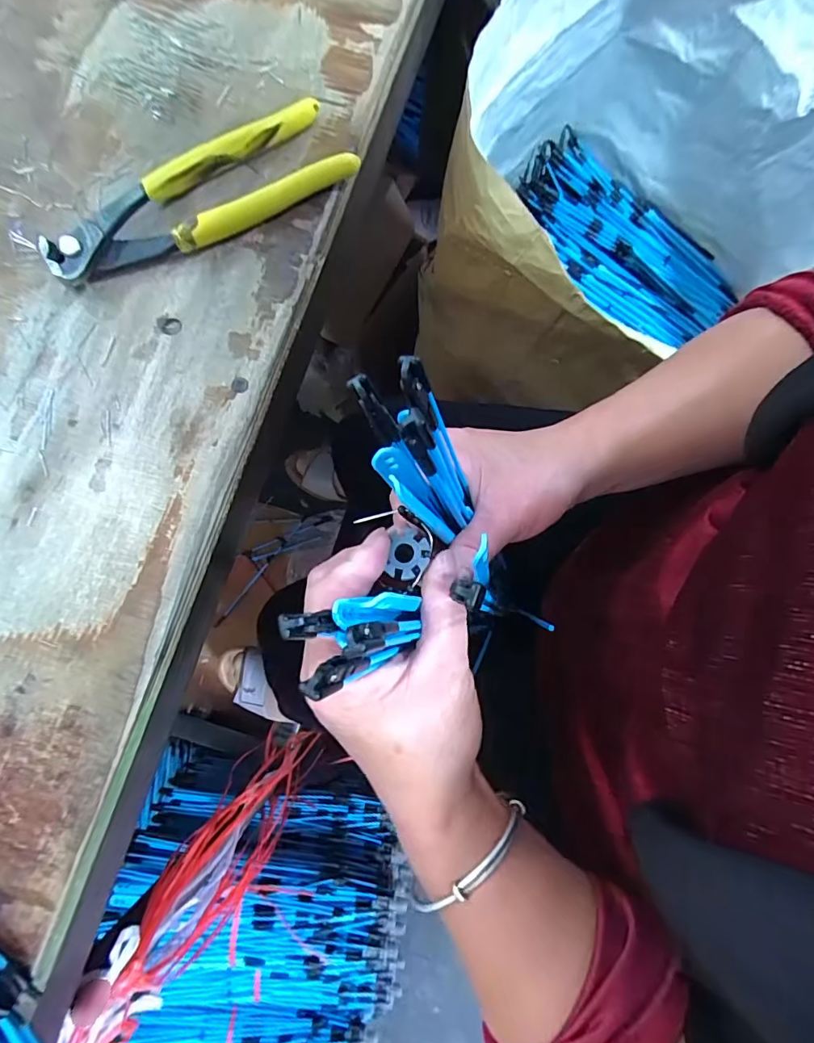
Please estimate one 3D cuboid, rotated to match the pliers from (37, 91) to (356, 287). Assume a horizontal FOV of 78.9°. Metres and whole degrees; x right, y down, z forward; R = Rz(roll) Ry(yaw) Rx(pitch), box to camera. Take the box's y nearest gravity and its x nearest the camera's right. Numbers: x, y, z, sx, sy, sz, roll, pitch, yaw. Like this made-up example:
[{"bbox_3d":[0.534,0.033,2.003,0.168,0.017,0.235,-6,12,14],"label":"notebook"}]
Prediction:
[{"bbox_3d":[-0.110,-0.172,0.260,0.161,0.013,0.050,-29,81,-6],"label":"pliers"}]

